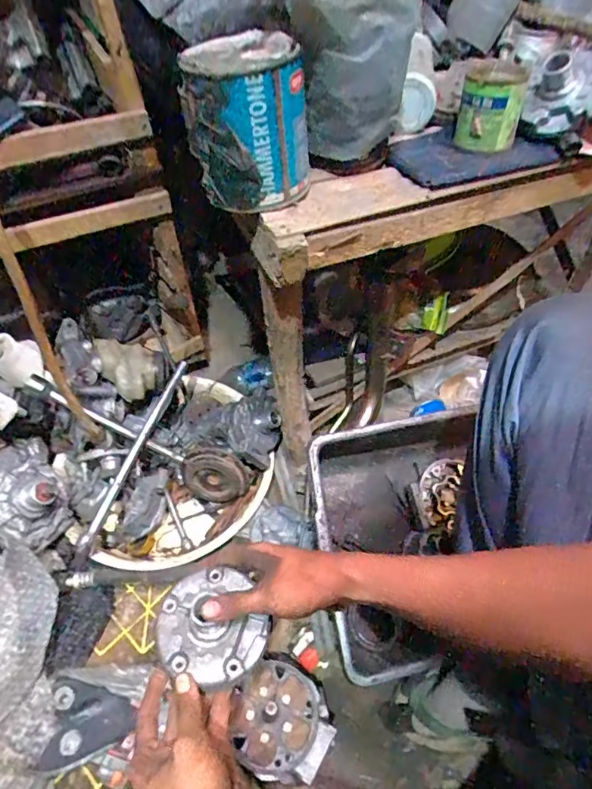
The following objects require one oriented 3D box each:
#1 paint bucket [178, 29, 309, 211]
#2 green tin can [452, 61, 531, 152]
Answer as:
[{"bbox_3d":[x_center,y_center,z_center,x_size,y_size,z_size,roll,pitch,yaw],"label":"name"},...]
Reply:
[{"bbox_3d":[-0.044,-0.262,0.468,0.112,0.122,0.105,-1,52,1],"label":"paint bucket"},{"bbox_3d":[0.221,-0.327,0.549,0.070,0.065,0.084,15,54,13],"label":"green tin can"}]

